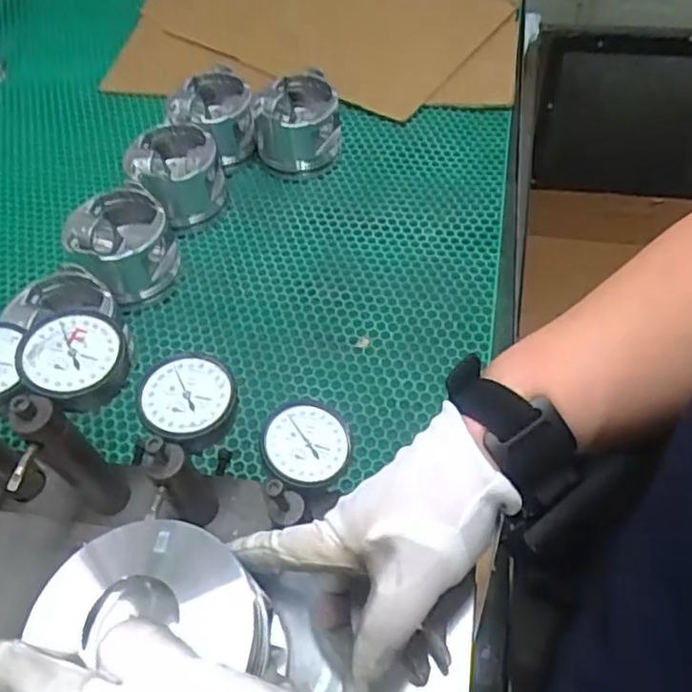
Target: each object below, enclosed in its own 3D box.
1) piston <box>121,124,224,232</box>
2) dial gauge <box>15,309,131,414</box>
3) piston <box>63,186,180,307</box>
[{"bbox_3d":[-0.194,-0.195,0.759,0.100,0.089,0.104,-22,54,-11],"label":"piston"},{"bbox_3d":[-0.148,0.007,0.358,0.054,0.023,0.054,-3,53,4],"label":"dial gauge"},{"bbox_3d":[-0.230,-0.100,0.687,0.094,0.088,0.099,-14,53,-5],"label":"piston"}]

